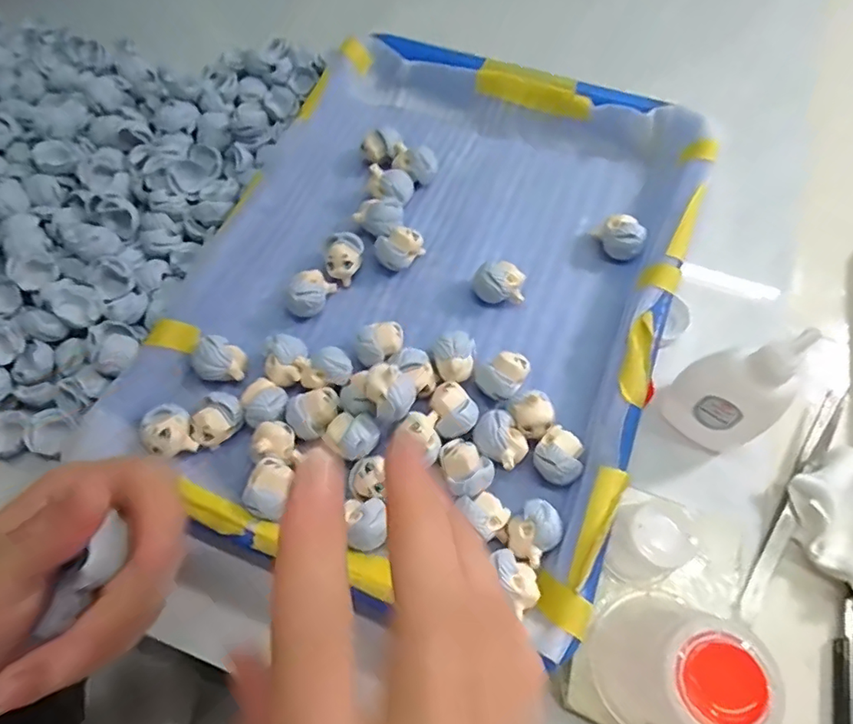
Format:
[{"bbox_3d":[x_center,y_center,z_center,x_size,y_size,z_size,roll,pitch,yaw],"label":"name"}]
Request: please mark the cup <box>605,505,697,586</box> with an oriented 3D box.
[{"bbox_3d":[0.098,0.081,0.237,0.025,0.039,0.031,-7,67,0],"label":"cup"}]

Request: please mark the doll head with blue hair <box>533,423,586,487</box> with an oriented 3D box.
[{"bbox_3d":[0.066,0.047,0.265,0.024,0.021,0.024,-1,67,3],"label":"doll head with blue hair"}]

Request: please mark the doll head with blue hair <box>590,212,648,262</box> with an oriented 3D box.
[{"bbox_3d":[0.114,-0.072,0.316,0.021,0.021,0.023,-18,67,-4],"label":"doll head with blue hair"}]

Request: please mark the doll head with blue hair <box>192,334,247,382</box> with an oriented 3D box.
[{"bbox_3d":[-0.112,0.000,0.290,0.027,0.020,0.023,32,72,15],"label":"doll head with blue hair"}]

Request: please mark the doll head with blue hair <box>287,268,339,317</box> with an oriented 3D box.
[{"bbox_3d":[-0.067,-0.038,0.306,0.017,0.023,0.030,26,71,13],"label":"doll head with blue hair"}]

